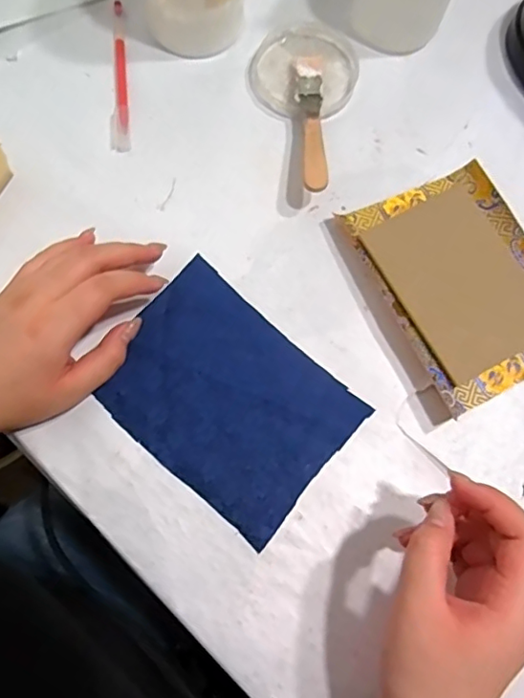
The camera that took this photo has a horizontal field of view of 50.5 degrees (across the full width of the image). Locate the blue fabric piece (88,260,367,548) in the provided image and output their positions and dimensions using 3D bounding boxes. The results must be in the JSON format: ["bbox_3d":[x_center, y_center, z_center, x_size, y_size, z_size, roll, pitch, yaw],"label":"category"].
[{"bbox_3d":[-0.026,0.034,0.397,0.170,0.004,0.124,40,76,7],"label":"blue fabric piece"}]

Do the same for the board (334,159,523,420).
[{"bbox_3d":[0.150,-0.050,0.416,0.118,0.011,0.169,-25,77,-8],"label":"board"}]

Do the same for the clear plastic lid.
[{"bbox_3d":[0.036,-0.234,0.462,0.085,0.012,0.093,0,75,-1],"label":"clear plastic lid"}]

